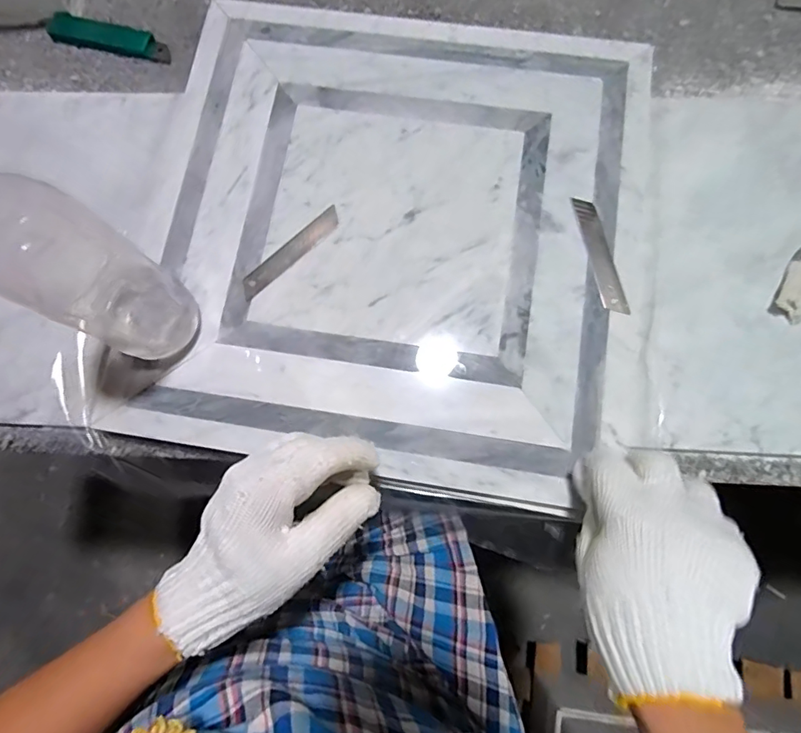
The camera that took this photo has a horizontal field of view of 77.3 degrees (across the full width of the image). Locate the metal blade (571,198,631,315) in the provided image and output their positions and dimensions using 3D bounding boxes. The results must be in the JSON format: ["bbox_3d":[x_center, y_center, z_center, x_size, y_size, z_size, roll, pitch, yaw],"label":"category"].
[{"bbox_3d":[0.158,-0.089,0.396,0.019,0.004,0.099,-11,77,-1],"label":"metal blade"}]

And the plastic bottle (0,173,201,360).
[{"bbox_3d":[-0.196,-0.059,0.298,0.073,0.210,0.068,25,78,7],"label":"plastic bottle"}]

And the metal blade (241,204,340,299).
[{"bbox_3d":[-0.088,-0.092,0.404,0.099,0.004,0.019,-42,73,-6],"label":"metal blade"}]

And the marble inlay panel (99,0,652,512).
[{"bbox_3d":[-0.002,-0.117,0.413,0.394,0.012,0.399,9,77,3],"label":"marble inlay panel"}]

